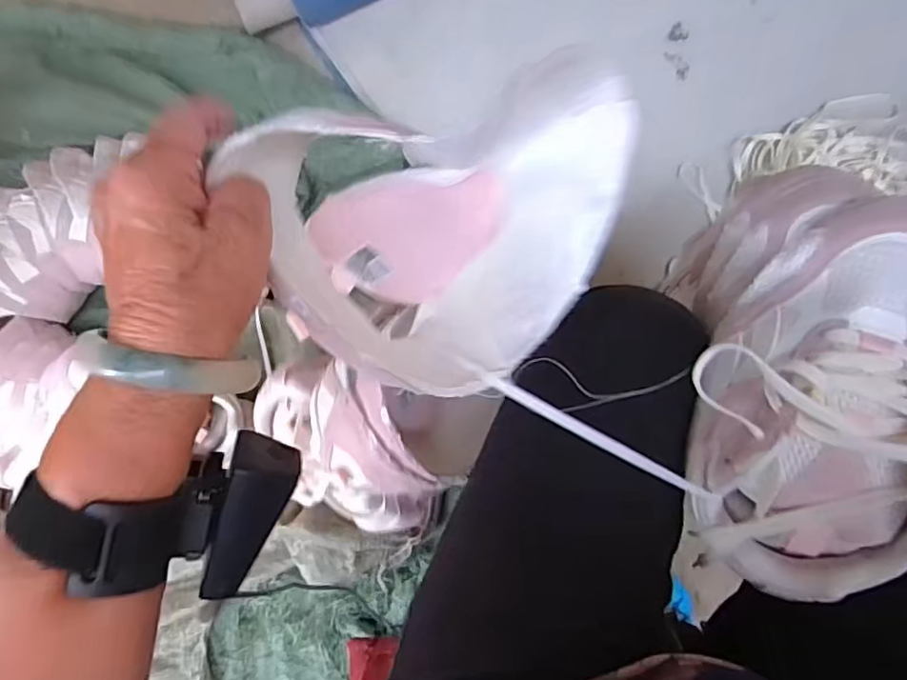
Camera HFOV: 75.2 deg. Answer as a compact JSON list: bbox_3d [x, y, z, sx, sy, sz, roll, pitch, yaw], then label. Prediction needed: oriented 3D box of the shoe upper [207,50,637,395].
[{"bbox_3d":[-0.004,-0.045,0.305,0.187,0.101,0.133,-11,82,6],"label":"shoe upper"}]

